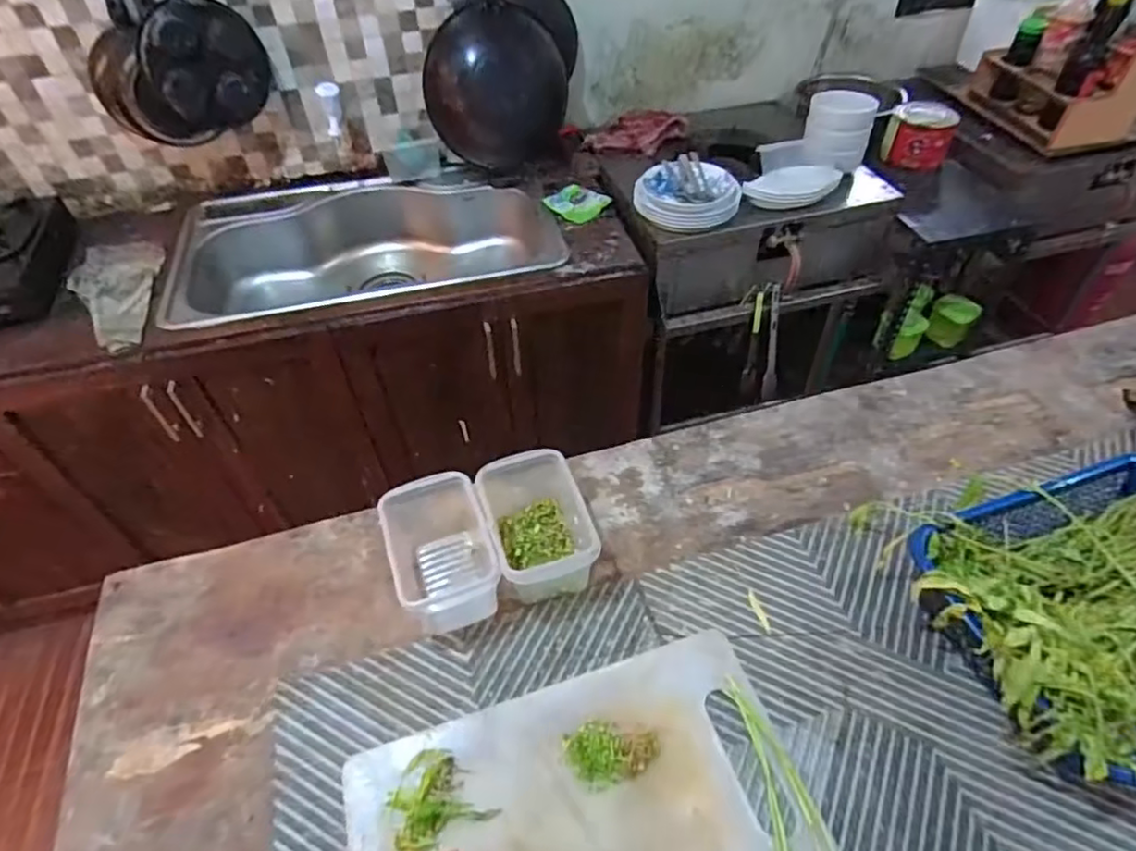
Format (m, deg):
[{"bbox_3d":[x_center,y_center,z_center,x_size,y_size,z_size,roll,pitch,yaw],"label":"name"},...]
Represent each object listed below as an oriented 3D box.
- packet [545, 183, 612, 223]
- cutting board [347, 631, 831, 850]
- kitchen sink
[{"bbox_3d":[0.020,-0.523,1.510,0.126,0.023,0.117,34,58,31],"label":"packet"},{"bbox_3d":[0.014,0.351,0.567,0.385,0.015,0.247,-17,48,-10],"label":"cutting board"},{"bbox_3d":[-0.457,-0.367,1.543,0.841,0.237,0.502,-9,48,-6],"label":"kitchen sink"}]

